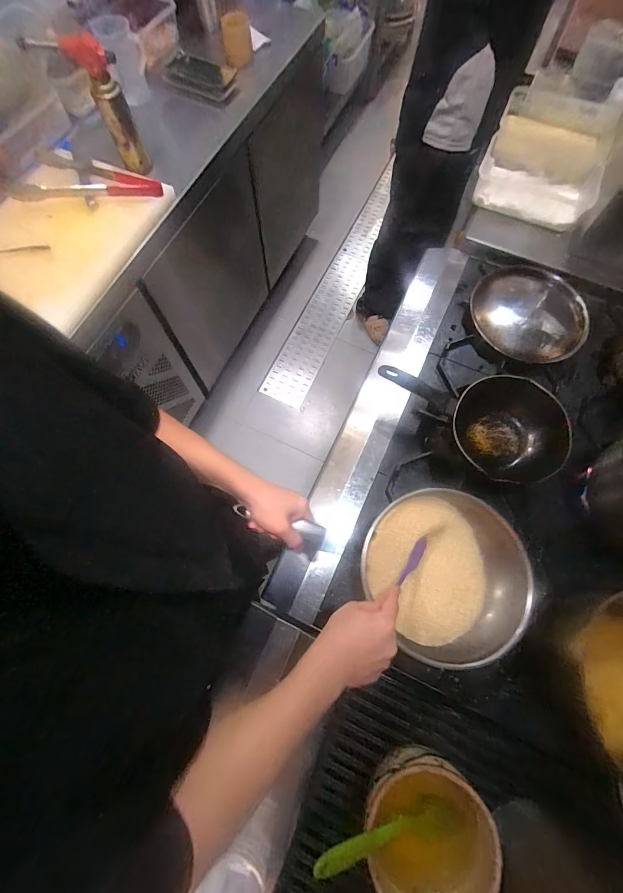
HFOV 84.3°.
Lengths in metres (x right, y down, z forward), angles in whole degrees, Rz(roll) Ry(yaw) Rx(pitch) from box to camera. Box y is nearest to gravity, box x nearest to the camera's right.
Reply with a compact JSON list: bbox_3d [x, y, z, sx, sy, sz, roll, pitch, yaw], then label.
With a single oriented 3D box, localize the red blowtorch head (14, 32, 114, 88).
[{"bbox_3d":[-0.510,-0.830,0.729,0.193,0.045,0.055,9,72,2],"label":"red blowtorch head"}]

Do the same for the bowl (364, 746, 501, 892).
[{"bbox_3d":[0.136,0.470,0.444,0.144,0.125,0.148,0,72,-1],"label":"bowl"}]

